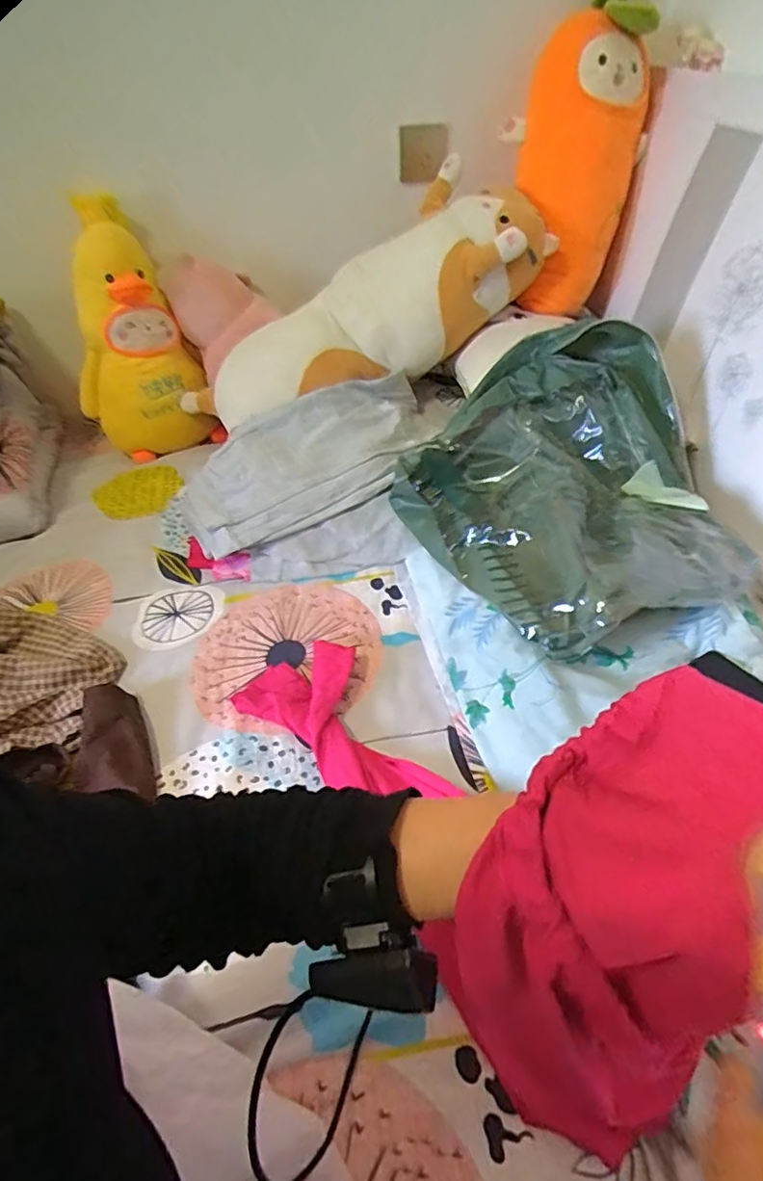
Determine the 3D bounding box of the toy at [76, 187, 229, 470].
[{"bbox_3d":[-0.474,-0.470,1.118,0.219,0.432,0.165,-4,18,24],"label":"toy"}]

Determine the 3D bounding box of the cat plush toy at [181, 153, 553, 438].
[{"bbox_3d":[-0.048,-0.488,1.080,0.697,0.198,0.246,-27,46,7],"label":"cat plush toy"}]

